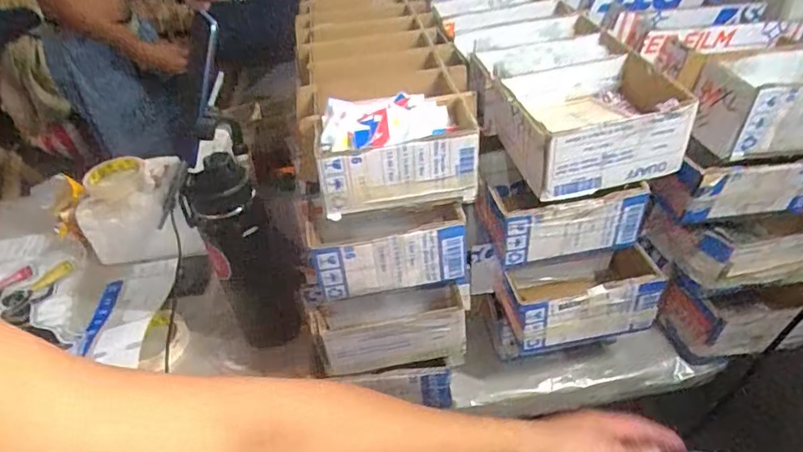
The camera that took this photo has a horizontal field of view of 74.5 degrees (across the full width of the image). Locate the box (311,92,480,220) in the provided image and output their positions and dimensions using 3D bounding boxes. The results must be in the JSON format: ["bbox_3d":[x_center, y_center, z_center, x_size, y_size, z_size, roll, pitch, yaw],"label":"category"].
[{"bbox_3d":[-0.002,-0.073,0.518,0.165,0.081,0.086,-10,39,-5],"label":"box"}]

